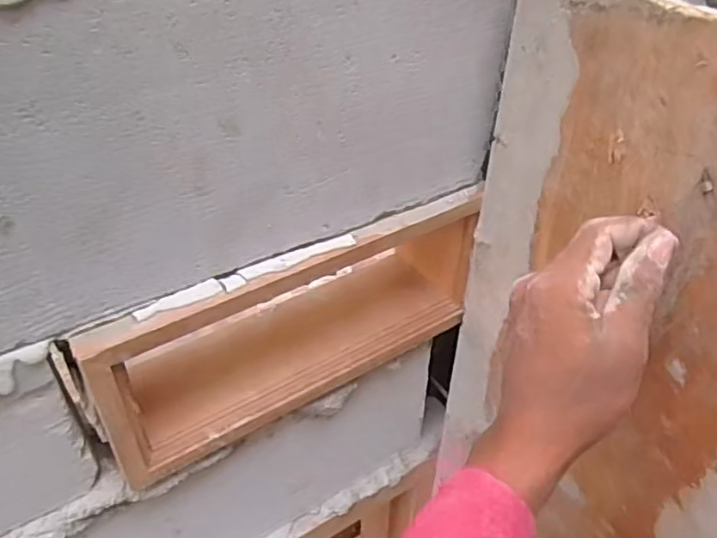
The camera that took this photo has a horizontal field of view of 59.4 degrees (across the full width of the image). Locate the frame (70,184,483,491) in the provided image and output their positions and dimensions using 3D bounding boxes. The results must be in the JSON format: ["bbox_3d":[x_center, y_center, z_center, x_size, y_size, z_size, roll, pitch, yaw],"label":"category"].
[{"bbox_3d":[-0.060,0.025,0.537,0.327,0.151,0.109,-23,45,-27],"label":"frame"}]

